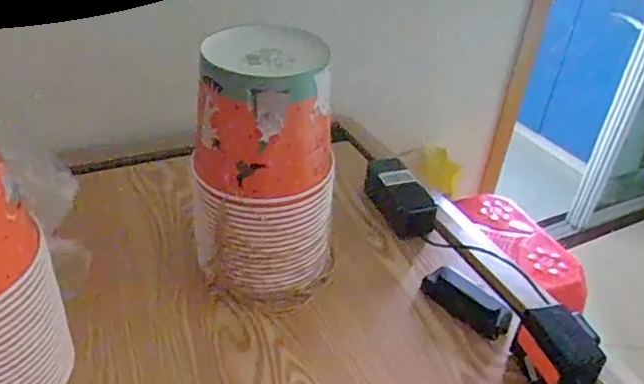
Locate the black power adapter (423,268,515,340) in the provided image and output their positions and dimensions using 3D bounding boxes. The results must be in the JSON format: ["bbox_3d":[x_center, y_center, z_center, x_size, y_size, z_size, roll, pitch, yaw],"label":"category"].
[{"bbox_3d":[0.172,0.129,0.671,0.048,0.023,0.109,-23,43,-34],"label":"black power adapter"}]

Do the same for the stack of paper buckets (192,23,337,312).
[{"bbox_3d":[-0.059,-0.021,0.621,0.156,0.282,0.131,3,34,-3],"label":"stack of paper buckets"}]

